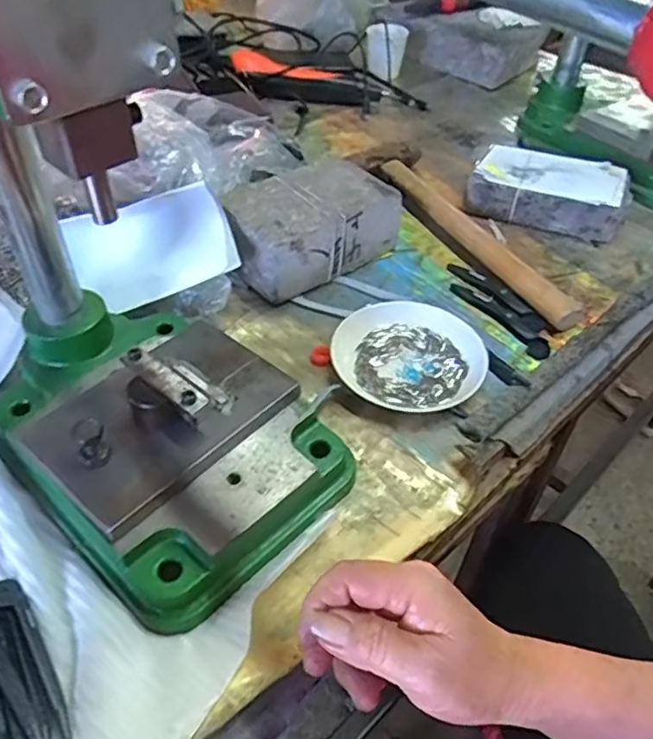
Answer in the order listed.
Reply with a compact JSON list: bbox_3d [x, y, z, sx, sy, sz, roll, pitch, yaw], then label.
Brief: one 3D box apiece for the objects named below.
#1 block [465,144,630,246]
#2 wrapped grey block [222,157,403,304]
[{"bbox_3d":[0.236,-0.192,0.668,0.154,0.052,0.087,21,47,18],"label":"block"},{"bbox_3d":[-0.021,-0.138,0.587,0.153,0.062,0.109,-29,53,-28],"label":"wrapped grey block"}]

